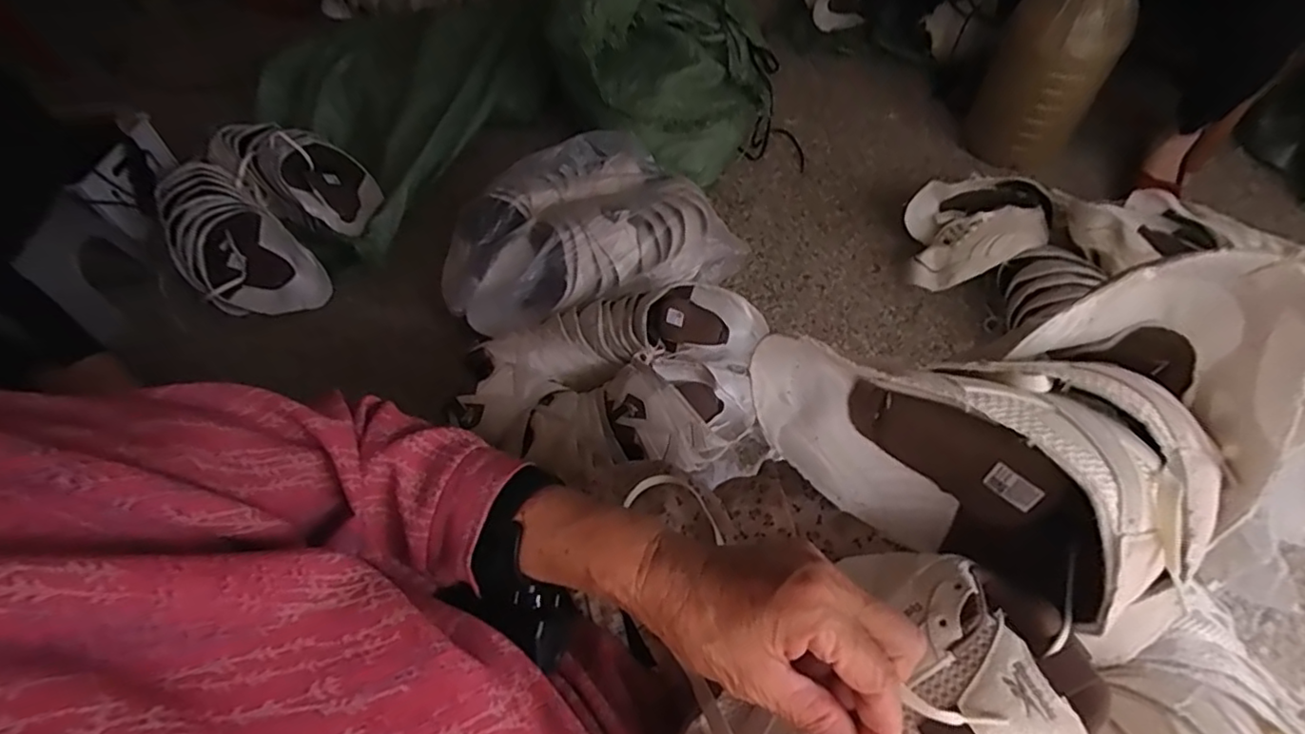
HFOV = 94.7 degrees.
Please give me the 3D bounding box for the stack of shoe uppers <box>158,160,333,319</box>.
[{"bbox_3d":[-0.736,-0.207,1.055,0.286,0.156,0.171,34,64,22],"label":"stack of shoe uppers"}]

